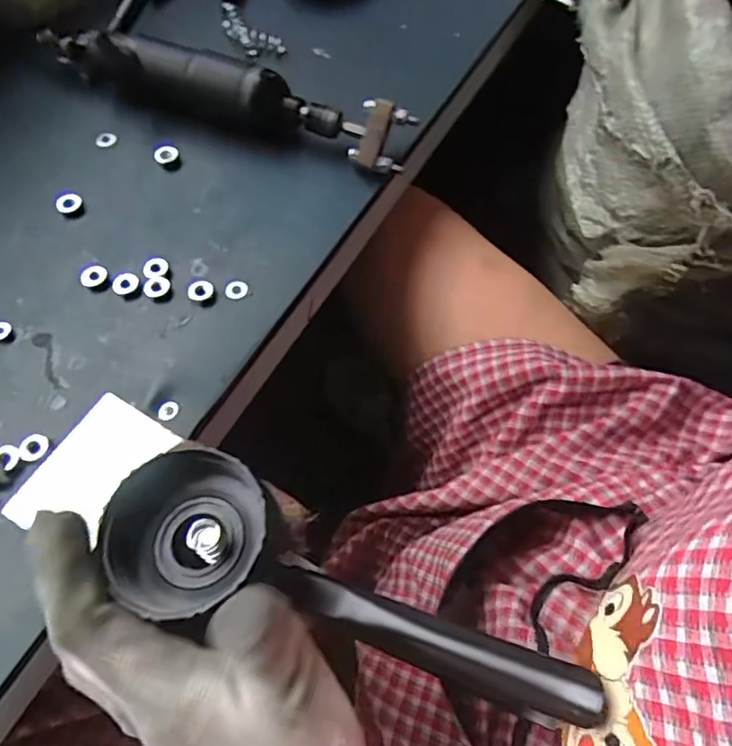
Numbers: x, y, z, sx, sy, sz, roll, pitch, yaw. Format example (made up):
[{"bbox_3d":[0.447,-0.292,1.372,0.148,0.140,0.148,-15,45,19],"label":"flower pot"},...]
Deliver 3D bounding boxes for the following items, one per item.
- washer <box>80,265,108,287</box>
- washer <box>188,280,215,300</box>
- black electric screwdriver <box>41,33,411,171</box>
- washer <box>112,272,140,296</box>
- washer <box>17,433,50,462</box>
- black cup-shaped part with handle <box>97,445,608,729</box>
[{"bbox_3d":[-0.162,-0.058,0.346,0.015,0.004,0.014,2,76,-1],"label":"washer"},{"bbox_3d":[-0.097,-0.049,0.343,0.015,0.005,0.013,-18,64,-10],"label":"washer"},{"bbox_3d":[-0.100,-0.190,0.397,0.262,0.046,0.032,17,63,8],"label":"black electric screwdriver"},{"bbox_3d":[-0.142,-0.052,0.344,0.016,0.004,0.014,-11,63,-7],"label":"washer"},{"bbox_3d":[-0.170,0.038,0.297,0.014,0.004,0.014,0,62,-1],"label":"washer"},{"bbox_3d":[-0.015,0.087,0.234,0.203,0.050,0.059,19,64,8],"label":"black cup-shaped part with handle"}]

